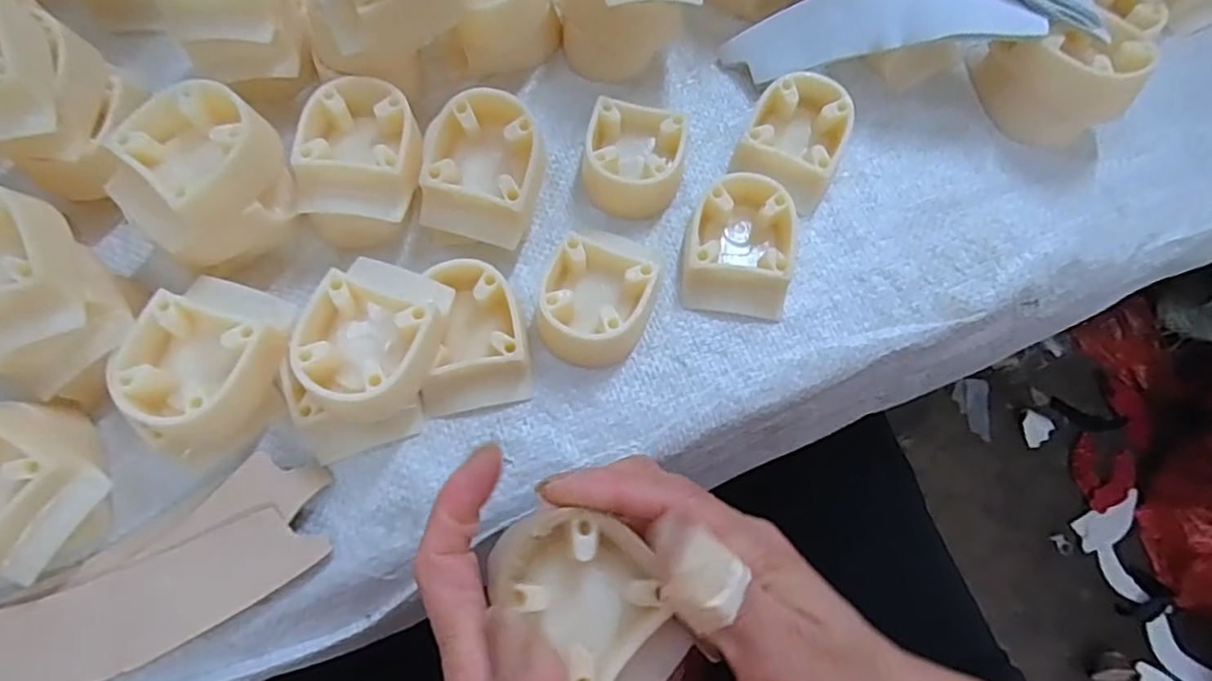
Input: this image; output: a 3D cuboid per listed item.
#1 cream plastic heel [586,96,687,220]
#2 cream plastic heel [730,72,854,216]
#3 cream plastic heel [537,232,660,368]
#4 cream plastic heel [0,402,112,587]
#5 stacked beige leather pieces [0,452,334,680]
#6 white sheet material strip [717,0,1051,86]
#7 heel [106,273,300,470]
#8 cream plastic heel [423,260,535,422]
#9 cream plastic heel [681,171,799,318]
[{"bbox_3d":[0.013,-0.085,0.300,0.045,0.021,0.048,11,72,2],"label":"cream plastic heel"},{"bbox_3d":[0.089,-0.096,0.302,0.045,0.025,0.054,25,73,7],"label":"cream plastic heel"},{"bbox_3d":[-0.004,-0.022,0.277,0.045,0.023,0.062,15,72,3],"label":"cream plastic heel"},{"bbox_3d":[-0.219,0.052,0.234,0.055,0.044,0.051,0,72,-1],"label":"cream plastic heel"},{"bbox_3d":[-0.183,0.099,0.236,0.162,0.011,0.047,-28,72,-10],"label":"stacked beige leather pieces"},{"bbox_3d":[0.127,-0.151,0.302,0.137,0.018,0.034,-1,69,18],"label":"white sheet material strip"},{"bbox_3d":[-0.155,0.012,0.252,0.050,0.039,0.070,22,73,7],"label":"heel"},{"bbox_3d":[-0.058,-0.002,0.269,0.045,0.024,0.057,-11,73,-5],"label":"cream plastic heel"},{"bbox_3d":[0.060,-0.042,0.283,0.048,0.025,0.056,12,72,2],"label":"cream plastic heel"}]

